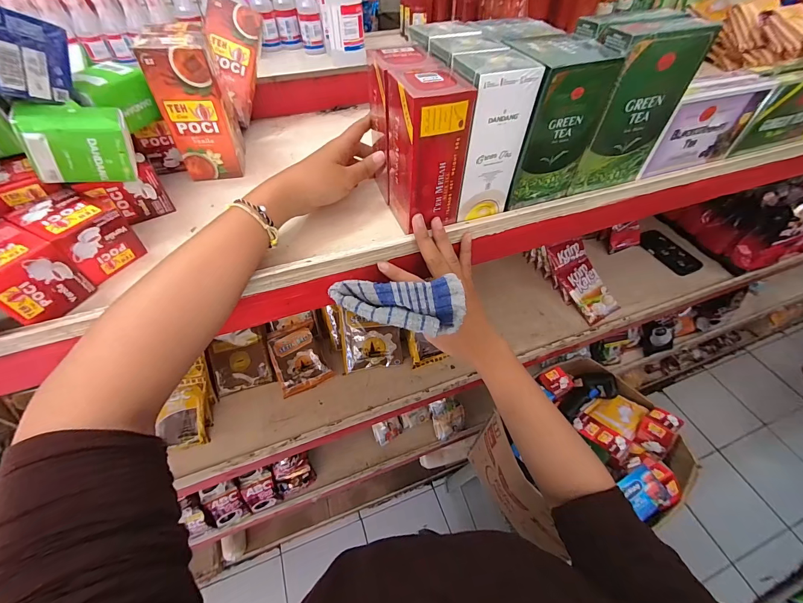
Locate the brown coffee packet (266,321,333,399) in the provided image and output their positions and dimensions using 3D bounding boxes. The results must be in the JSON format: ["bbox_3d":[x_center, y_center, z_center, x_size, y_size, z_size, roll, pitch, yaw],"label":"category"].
[{"bbox_3d":[-0.211,0.113,0.693,0.100,0.021,0.134,-24,71,-6],"label":"brown coffee packet"}]

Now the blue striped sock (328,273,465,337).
[{"bbox_3d":[-0.004,0.005,0.325,0.120,0.052,0.020,-1,12,4],"label":"blue striped sock"}]

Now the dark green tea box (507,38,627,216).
[{"bbox_3d":[0.148,-0.175,0.349,0.085,0.138,0.055,-20,54,-16],"label":"dark green tea box"}]

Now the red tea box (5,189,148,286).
[{"bbox_3d":[-0.300,-0.063,0.318,0.072,0.054,0.055,23,54,17],"label":"red tea box"}]

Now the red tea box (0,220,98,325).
[{"bbox_3d":[-0.319,-0.022,0.283,0.068,0.055,0.060,22,54,16],"label":"red tea box"}]

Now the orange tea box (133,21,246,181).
[{"bbox_3d":[-0.241,-0.231,0.402,0.070,0.138,0.083,-18,53,-15],"label":"orange tea box"}]

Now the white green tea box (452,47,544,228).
[{"bbox_3d":[0.078,-0.159,0.337,0.064,0.138,0.056,-18,53,-14],"label":"white green tea box"}]

